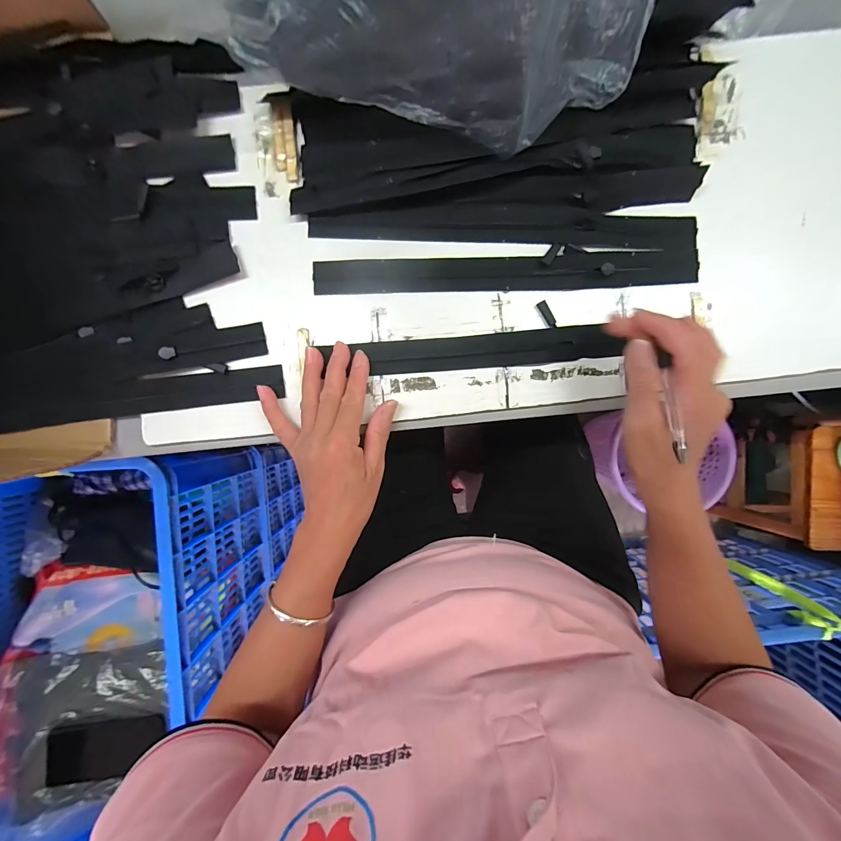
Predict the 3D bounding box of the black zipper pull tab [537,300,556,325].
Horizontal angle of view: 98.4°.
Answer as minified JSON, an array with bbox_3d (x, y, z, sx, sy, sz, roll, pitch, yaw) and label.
[{"bbox_3d":[0.116,-0.099,0.334,0.009,0.004,0.023,-29,92,0],"label":"black zipper pull tab"}]

